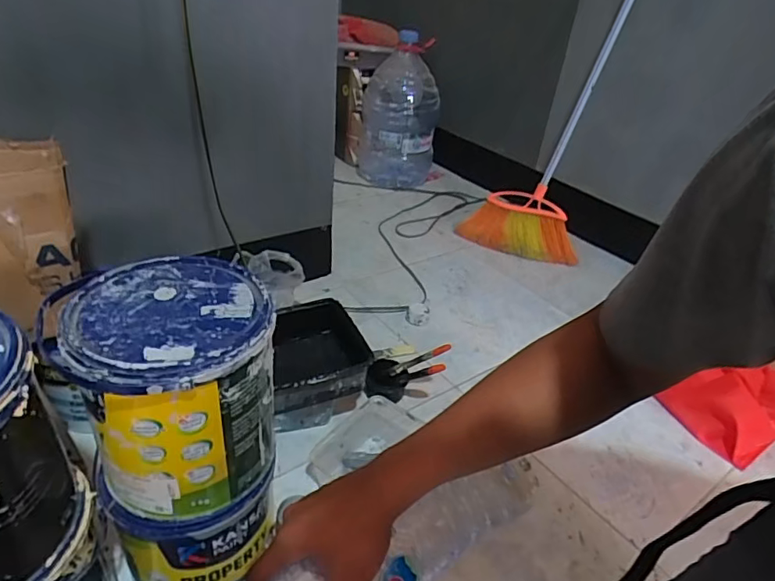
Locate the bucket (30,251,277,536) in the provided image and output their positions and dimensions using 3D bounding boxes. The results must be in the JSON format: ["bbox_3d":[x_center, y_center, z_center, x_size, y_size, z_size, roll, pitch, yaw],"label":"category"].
[{"bbox_3d":[-0.210,0.103,0.532,0.177,0.207,0.168,5,33,-3],"label":"bucket"}]

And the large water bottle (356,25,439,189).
[{"bbox_3d":[0.035,-0.546,1.697,0.246,0.438,0.212,7,33,1],"label":"large water bottle"}]

